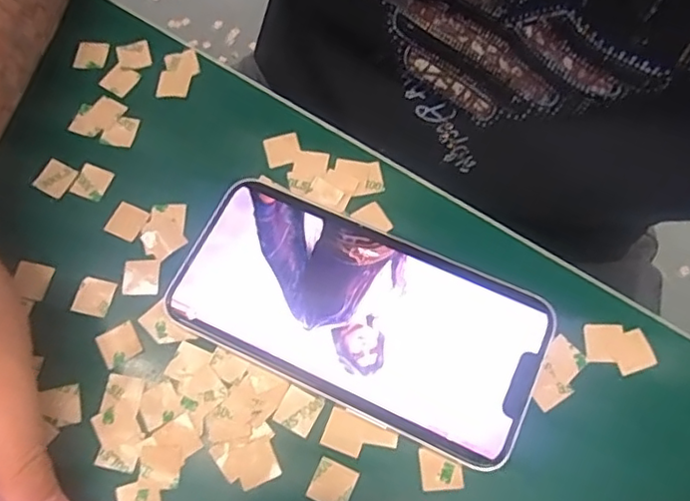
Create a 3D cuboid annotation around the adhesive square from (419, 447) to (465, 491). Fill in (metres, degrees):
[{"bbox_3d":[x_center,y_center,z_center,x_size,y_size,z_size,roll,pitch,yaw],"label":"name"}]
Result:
[{"bbox_3d":[0.036,0.081,0.226,0.015,0.004,0.015,-5,68,0],"label":"adhesive square"}]

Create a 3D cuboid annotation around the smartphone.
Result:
[{"bbox_3d":[0.004,0.024,0.244,0.143,0.009,0.070,24,71,11],"label":"smartphone"}]

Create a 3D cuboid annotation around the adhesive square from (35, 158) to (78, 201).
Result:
[{"bbox_3d":[-0.131,-0.033,0.274,0.016,0.004,0.016,23,71,11],"label":"adhesive square"}]

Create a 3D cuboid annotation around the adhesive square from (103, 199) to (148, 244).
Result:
[{"bbox_3d":[-0.096,-0.013,0.267,0.015,0.004,0.015,23,70,9],"label":"adhesive square"}]

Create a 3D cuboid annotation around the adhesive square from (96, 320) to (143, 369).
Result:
[{"bbox_3d":[-0.091,0.038,0.247,0.015,0.004,0.015,-28,72,-10],"label":"adhesive square"}]

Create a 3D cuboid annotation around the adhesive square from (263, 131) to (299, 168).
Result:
[{"bbox_3d":[-0.029,-0.046,0.279,0.015,0.004,0.015,-15,73,-4],"label":"adhesive square"}]

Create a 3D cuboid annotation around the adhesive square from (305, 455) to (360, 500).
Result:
[{"bbox_3d":[-0.005,0.085,0.223,0.015,0.004,0.015,23,71,11],"label":"adhesive square"}]

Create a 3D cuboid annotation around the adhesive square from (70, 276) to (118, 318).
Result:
[{"bbox_3d":[-0.105,0.019,0.254,0.015,0.004,0.015,13,69,5],"label":"adhesive square"}]

